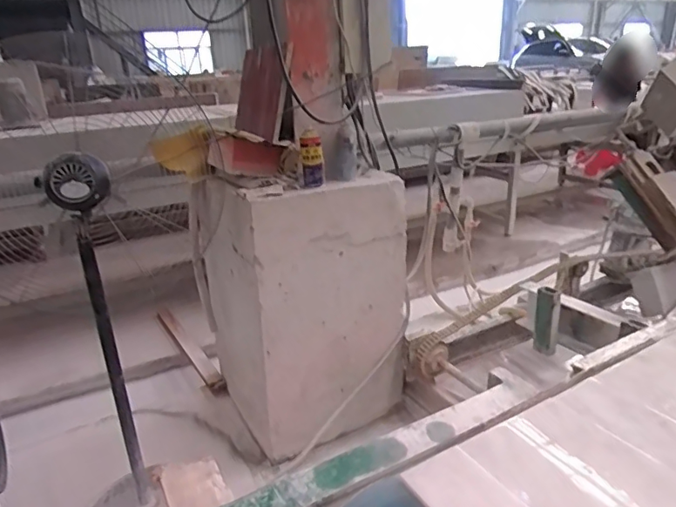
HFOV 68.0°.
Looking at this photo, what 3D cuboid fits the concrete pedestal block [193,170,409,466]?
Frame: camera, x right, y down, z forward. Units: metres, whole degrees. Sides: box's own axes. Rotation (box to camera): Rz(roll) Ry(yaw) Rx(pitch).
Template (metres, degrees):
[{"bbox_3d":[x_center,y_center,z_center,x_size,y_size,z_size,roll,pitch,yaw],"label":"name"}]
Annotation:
[{"bbox_3d":[-0.115,0.158,1.820,0.584,0.860,0.486,-15,23,-28],"label":"concrete pedestal block"}]

